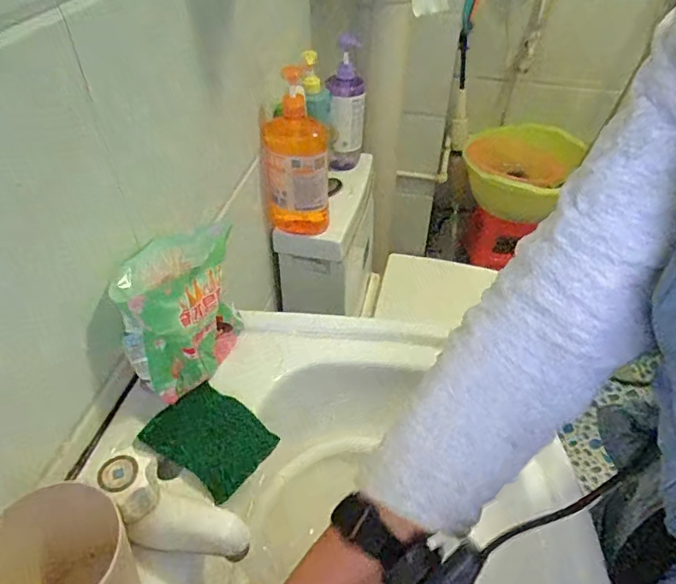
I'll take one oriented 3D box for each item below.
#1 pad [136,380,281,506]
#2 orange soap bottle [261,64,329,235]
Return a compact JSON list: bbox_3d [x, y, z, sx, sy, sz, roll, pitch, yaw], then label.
[{"bbox_3d":[-0.123,0.139,0.491,0.106,0.020,0.083,26,49,24],"label":"pad"},{"bbox_3d":[-0.070,-0.219,0.839,0.105,0.273,0.061,-3,43,-4],"label":"orange soap bottle"}]

